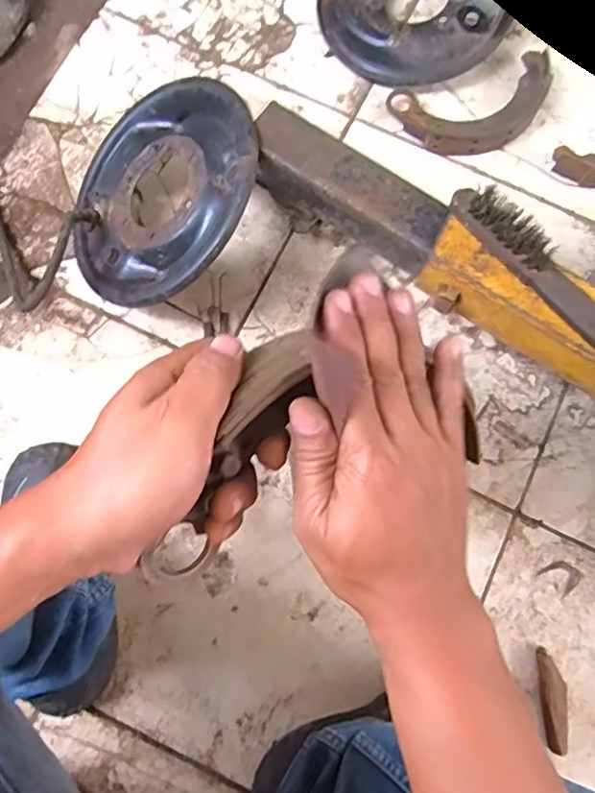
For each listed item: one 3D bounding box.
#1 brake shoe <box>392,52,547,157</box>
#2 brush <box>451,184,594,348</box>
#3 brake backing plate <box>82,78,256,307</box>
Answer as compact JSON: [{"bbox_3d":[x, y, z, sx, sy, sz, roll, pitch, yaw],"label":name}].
[{"bbox_3d":[0.243,-0.394,0.788,0.219,0.032,0.120,-14,80,-2],"label":"brake shoe"},{"bbox_3d":[0.242,-0.121,0.555,0.033,0.040,0.228,-44,82,-9],"label":"brush"},{"bbox_3d":[-0.154,-0.236,0.671,0.260,0.033,0.267,-7,75,30],"label":"brake backing plate"}]

